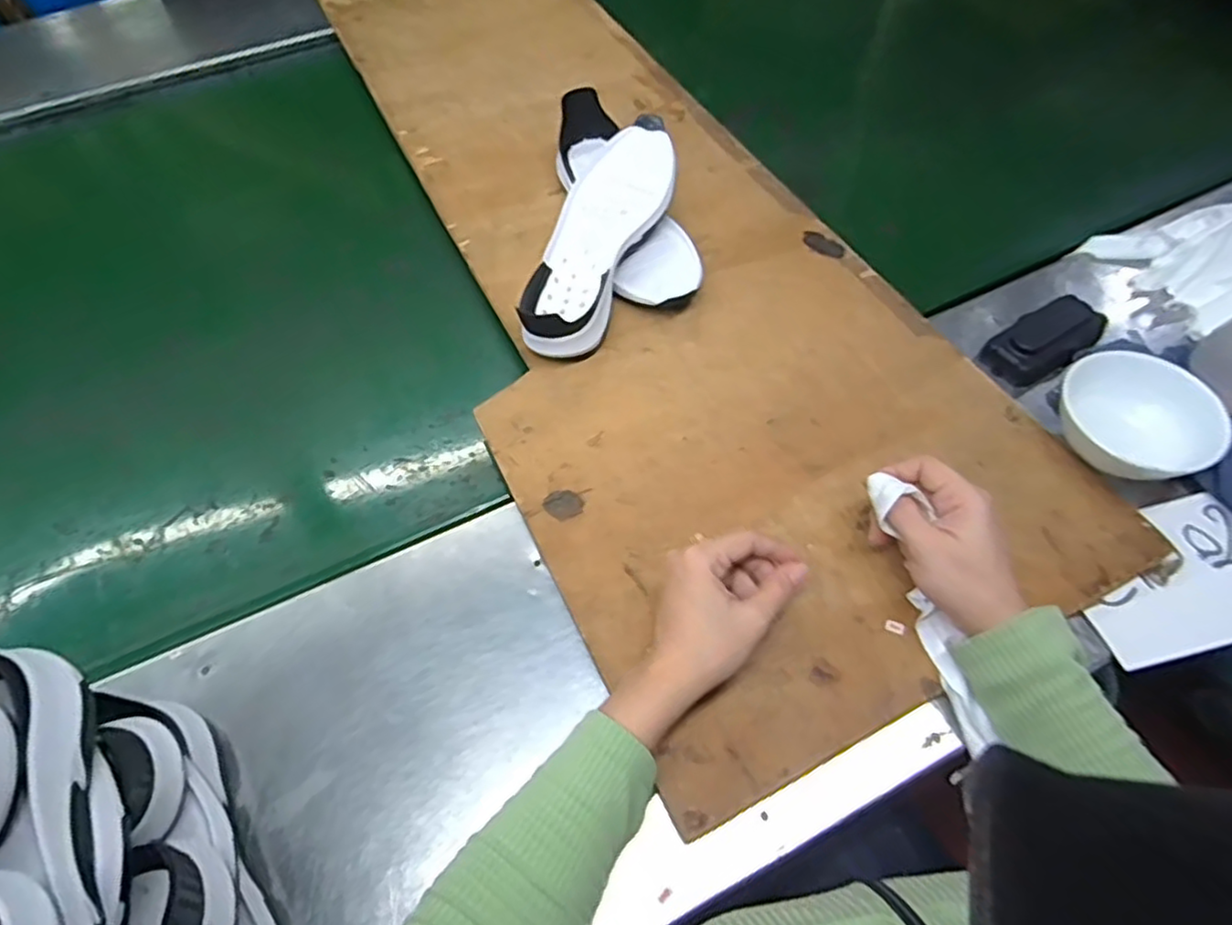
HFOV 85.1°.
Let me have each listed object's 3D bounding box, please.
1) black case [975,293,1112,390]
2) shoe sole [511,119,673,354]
[{"bbox_3d":[0.372,-0.108,0.575,0.110,0.024,0.053,-31,62,-15],"label":"black case"},{"bbox_3d":[-0.013,-0.208,0.622,0.096,0.068,0.260,13,60,10],"label":"shoe sole"}]

